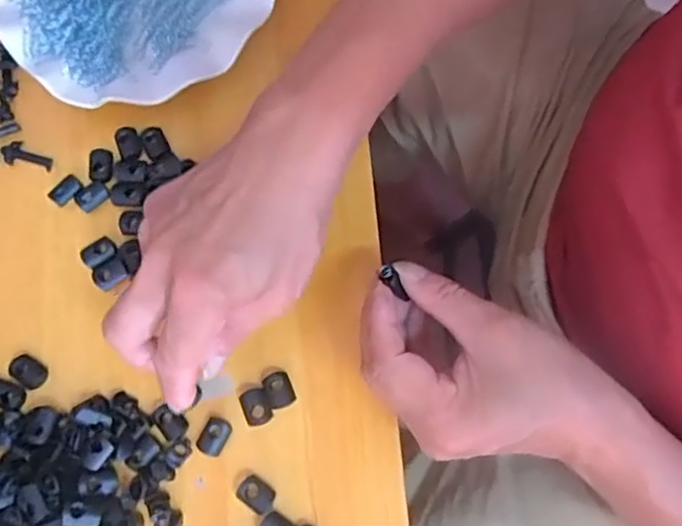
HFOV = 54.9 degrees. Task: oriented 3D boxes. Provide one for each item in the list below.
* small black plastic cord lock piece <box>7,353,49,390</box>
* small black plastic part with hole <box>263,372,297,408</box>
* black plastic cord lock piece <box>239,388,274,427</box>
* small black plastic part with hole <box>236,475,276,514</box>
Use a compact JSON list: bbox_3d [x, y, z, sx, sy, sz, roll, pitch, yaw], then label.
[{"bbox_3d":[-0.183,0.063,0.382,0.023,0.005,0.015,33,78,10],"label":"small black plastic cord lock piece"},{"bbox_3d":[-0.035,0.071,0.370,0.016,0.004,0.021,-20,75,-4],"label":"small black plastic part with hole"},{"bbox_3d":[-0.048,0.080,0.369,0.015,0.004,0.021,-21,75,-4],"label":"black plastic cord lock piece"},{"bbox_3d":[-0.046,0.126,0.358,0.021,0.004,0.015,31,77,9],"label":"small black plastic part with hole"}]

